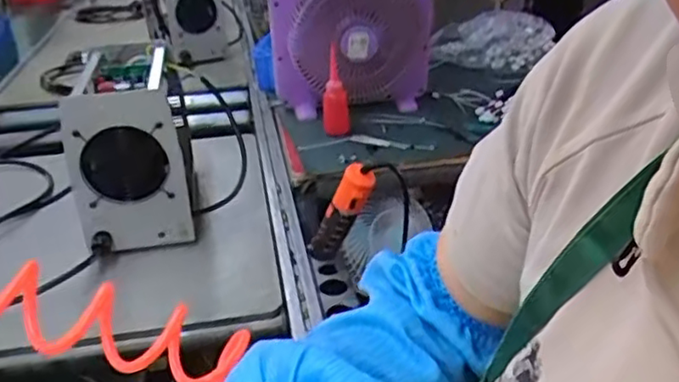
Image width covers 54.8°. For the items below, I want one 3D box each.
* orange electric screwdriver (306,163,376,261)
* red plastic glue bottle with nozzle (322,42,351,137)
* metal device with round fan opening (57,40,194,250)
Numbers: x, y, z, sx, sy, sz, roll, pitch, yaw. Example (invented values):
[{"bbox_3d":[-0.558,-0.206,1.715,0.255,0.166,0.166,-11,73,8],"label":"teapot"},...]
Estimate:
[{"bbox_3d":[-0.002,0.036,0.909,0.036,0.205,0.045,-23,64,-36],"label":"orange electric screwdriver"},{"bbox_3d":[-0.007,-0.178,1.212,0.051,0.149,0.065,-2,27,1],"label":"red plastic glue bottle with nozzle"},{"bbox_3d":[-0.319,-0.057,0.971,0.146,0.235,0.208,-13,29,-19],"label":"metal device with round fan opening"}]

